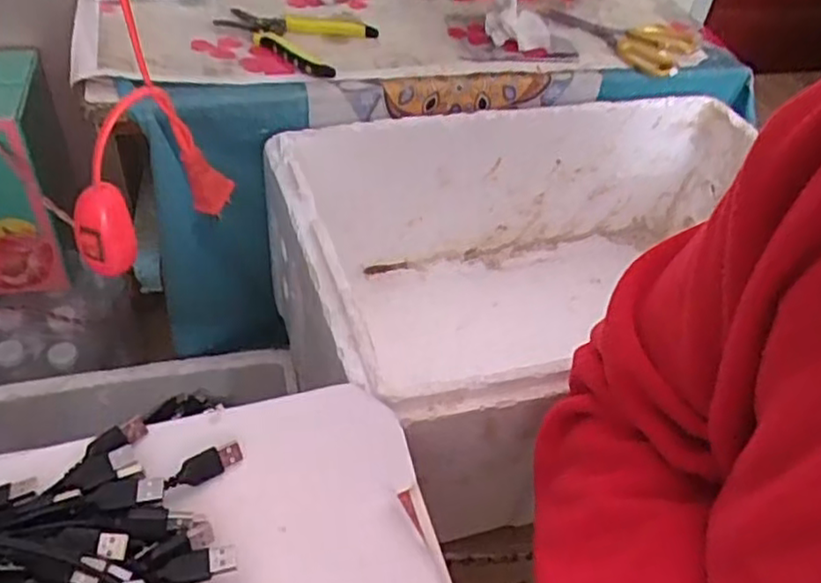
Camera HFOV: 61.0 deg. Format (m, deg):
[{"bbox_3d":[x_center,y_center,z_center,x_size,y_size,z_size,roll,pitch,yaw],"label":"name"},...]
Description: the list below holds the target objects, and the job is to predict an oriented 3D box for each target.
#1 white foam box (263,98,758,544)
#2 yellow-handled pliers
[{"bbox_3d":[0.144,-0.002,0.696,0.510,0.220,0.328,-11,47,-19],"label":"white foam box"},{"bbox_3d":[-0.121,-0.277,0.743,0.151,0.017,0.130,22,47,14],"label":"yellow-handled pliers"}]

